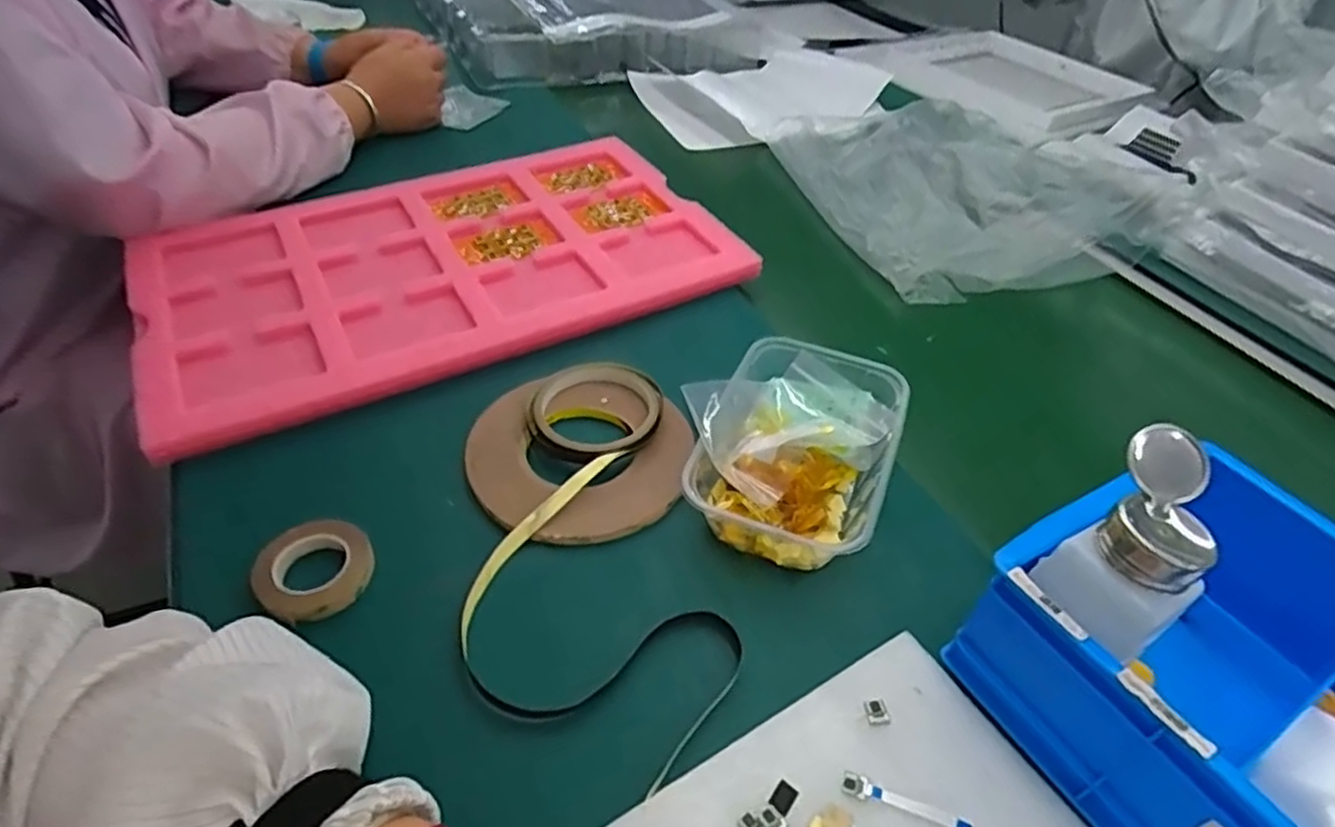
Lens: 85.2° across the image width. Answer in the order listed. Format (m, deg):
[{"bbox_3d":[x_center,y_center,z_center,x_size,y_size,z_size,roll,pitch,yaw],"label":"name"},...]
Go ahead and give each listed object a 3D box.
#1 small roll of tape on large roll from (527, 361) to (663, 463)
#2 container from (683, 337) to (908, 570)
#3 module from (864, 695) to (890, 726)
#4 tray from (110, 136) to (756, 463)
[{"bbox_3d":[-0.051,-0.004,0.523,0.093,0.017,0.090,1,44,-1],"label":"small roll of tape on large roll"},{"bbox_3d":[0.088,0.023,0.480,0.112,0.049,0.157,16,46,14],"label":"container"},{"bbox_3d":[0.108,0.152,0.373,0.011,0.004,0.014,0,44,-1],"label":"module"},{"bbox_3d":[-0.204,-0.141,0.649,0.477,0.032,0.300,-19,48,-20],"label":"tray"}]

